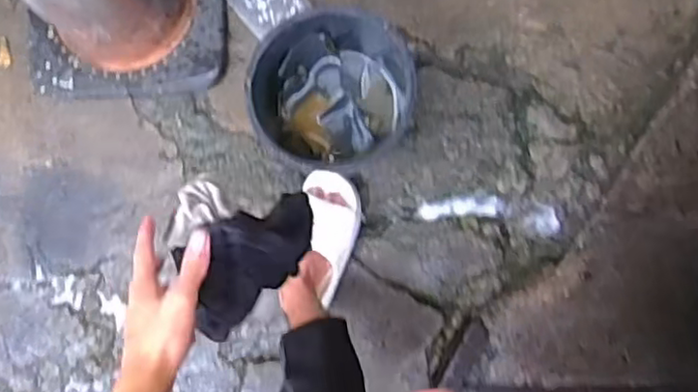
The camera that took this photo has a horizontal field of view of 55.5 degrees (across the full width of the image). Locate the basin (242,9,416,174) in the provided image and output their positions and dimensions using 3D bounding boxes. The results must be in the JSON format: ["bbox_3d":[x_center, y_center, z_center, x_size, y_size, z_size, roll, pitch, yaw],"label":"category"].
[{"bbox_3d":[-0.035,-0.179,1.156,0.267,0.224,0.249,0,89,-5],"label":"basin"}]

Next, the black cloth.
[{"bbox_3d":[-0.098,0.062,0.681,0.153,0.111,0.091,-35,92,-5],"label":"black cloth"}]

